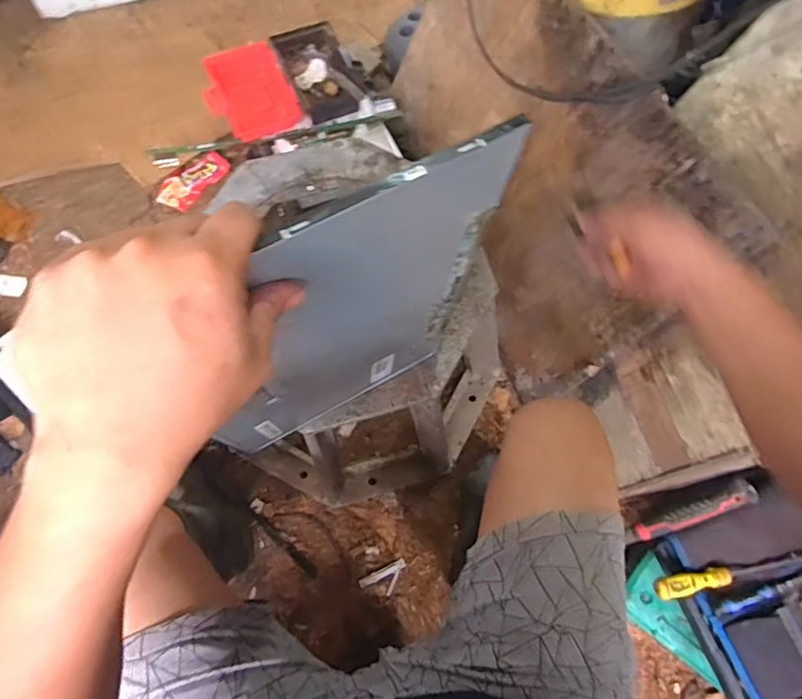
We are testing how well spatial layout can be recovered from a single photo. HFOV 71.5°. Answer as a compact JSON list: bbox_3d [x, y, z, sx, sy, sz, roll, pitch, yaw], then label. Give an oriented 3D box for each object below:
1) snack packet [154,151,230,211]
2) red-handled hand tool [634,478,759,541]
[{"bbox_3d":[-0.437,-0.356,1.177,0.067,0.012,0.155,44,78,-16],"label":"snack packet"},{"bbox_3d":[0.427,0.238,0.814,0.174,0.018,0.032,-36,70,29],"label":"red-handled hand tool"}]

